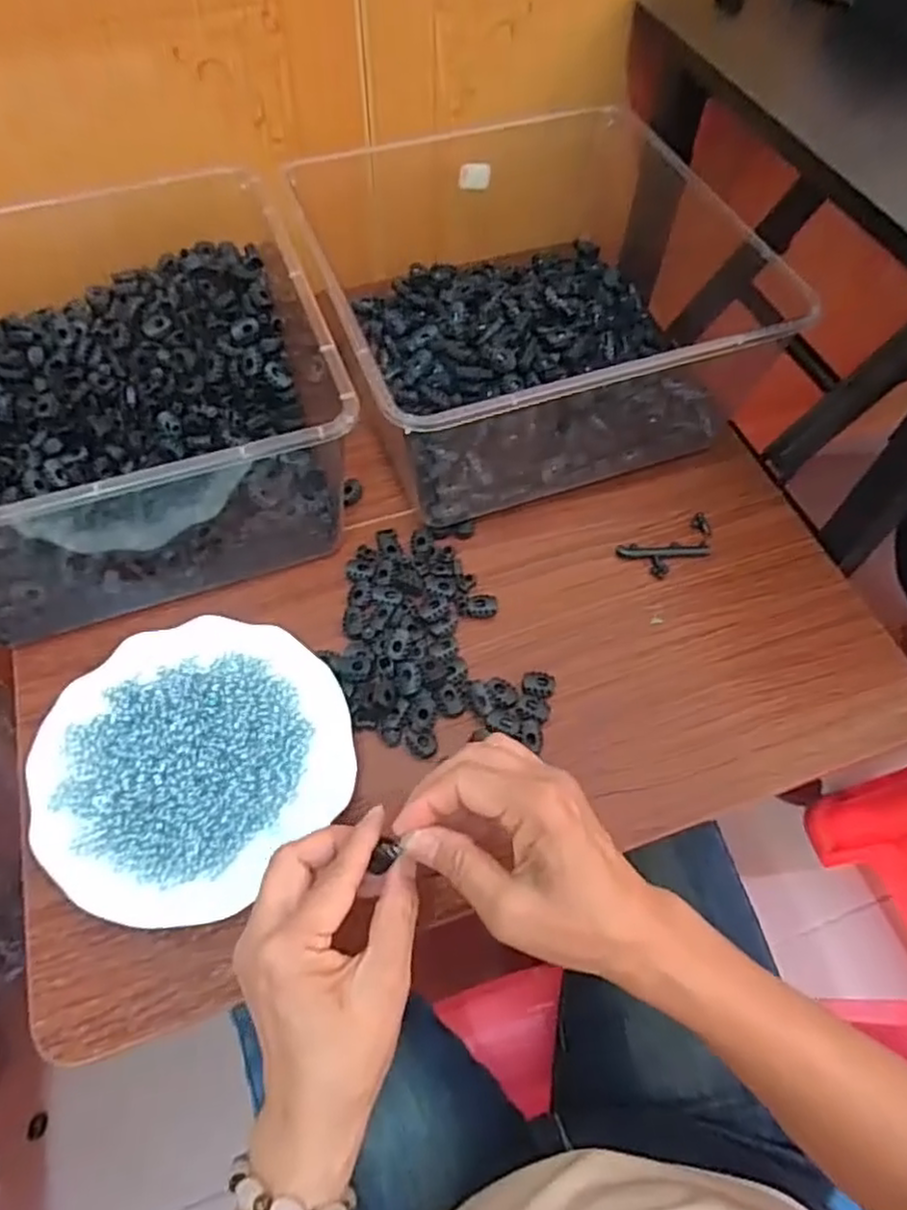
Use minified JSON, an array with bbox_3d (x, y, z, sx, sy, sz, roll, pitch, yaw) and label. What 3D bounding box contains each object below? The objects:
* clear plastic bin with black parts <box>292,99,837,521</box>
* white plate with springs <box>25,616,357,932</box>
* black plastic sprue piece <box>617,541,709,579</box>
[{"bbox_3d":[0.068,-0.250,0.576,0.296,0.120,0.313,-18,62,-11],"label":"clear plastic bin with black parts"},{"bbox_3d":[-0.160,0.091,0.428,0.171,0.015,0.183,1,60,-1],"label":"white plate with springs"},{"bbox_3d":[0.159,-0.034,0.526,0.069,0.004,0.029,-1,60,-2],"label":"black plastic sprue piece"}]

